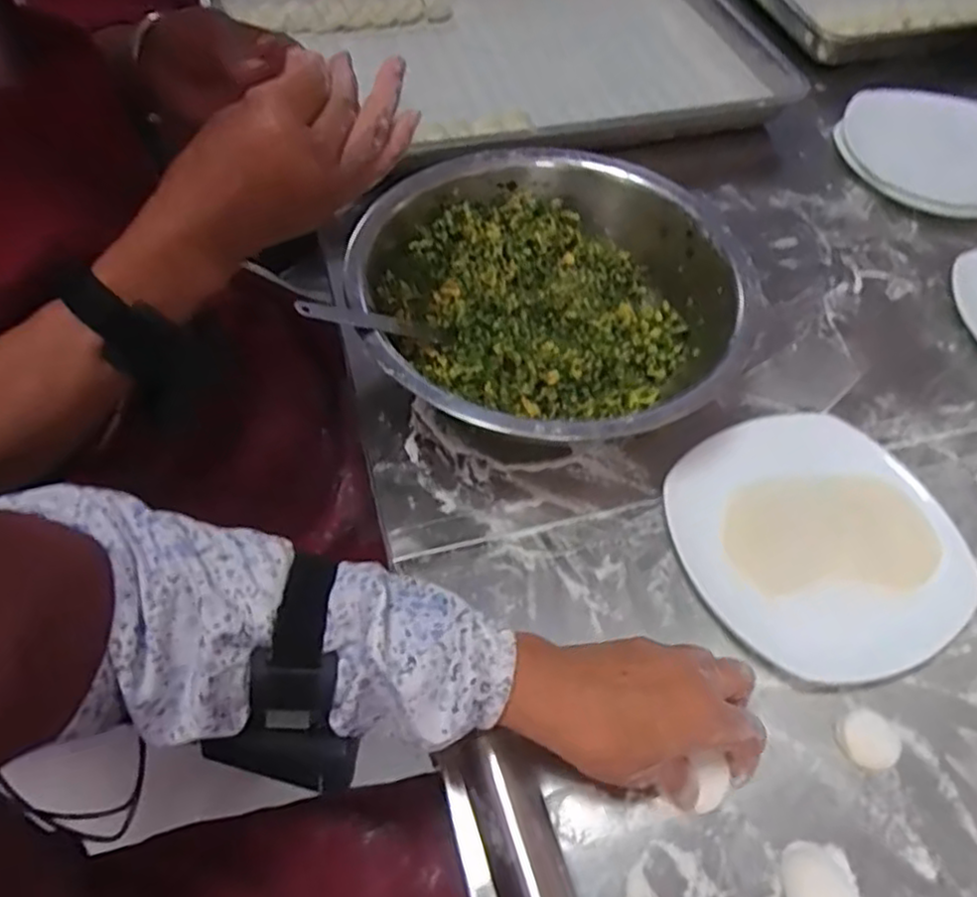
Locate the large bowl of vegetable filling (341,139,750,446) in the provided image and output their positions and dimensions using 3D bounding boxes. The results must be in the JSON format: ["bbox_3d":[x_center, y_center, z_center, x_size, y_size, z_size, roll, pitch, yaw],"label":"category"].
[{"bbox_3d":[0.044,-0.098,0.526,0.263,0.099,0.271,0,55,0],"label":"large bowl of vegetable filling"}]

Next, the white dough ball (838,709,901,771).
[{"bbox_3d":[0.213,0.163,0.395,0.027,0.014,0.030,-13,56,-10],"label":"white dough ball"}]

